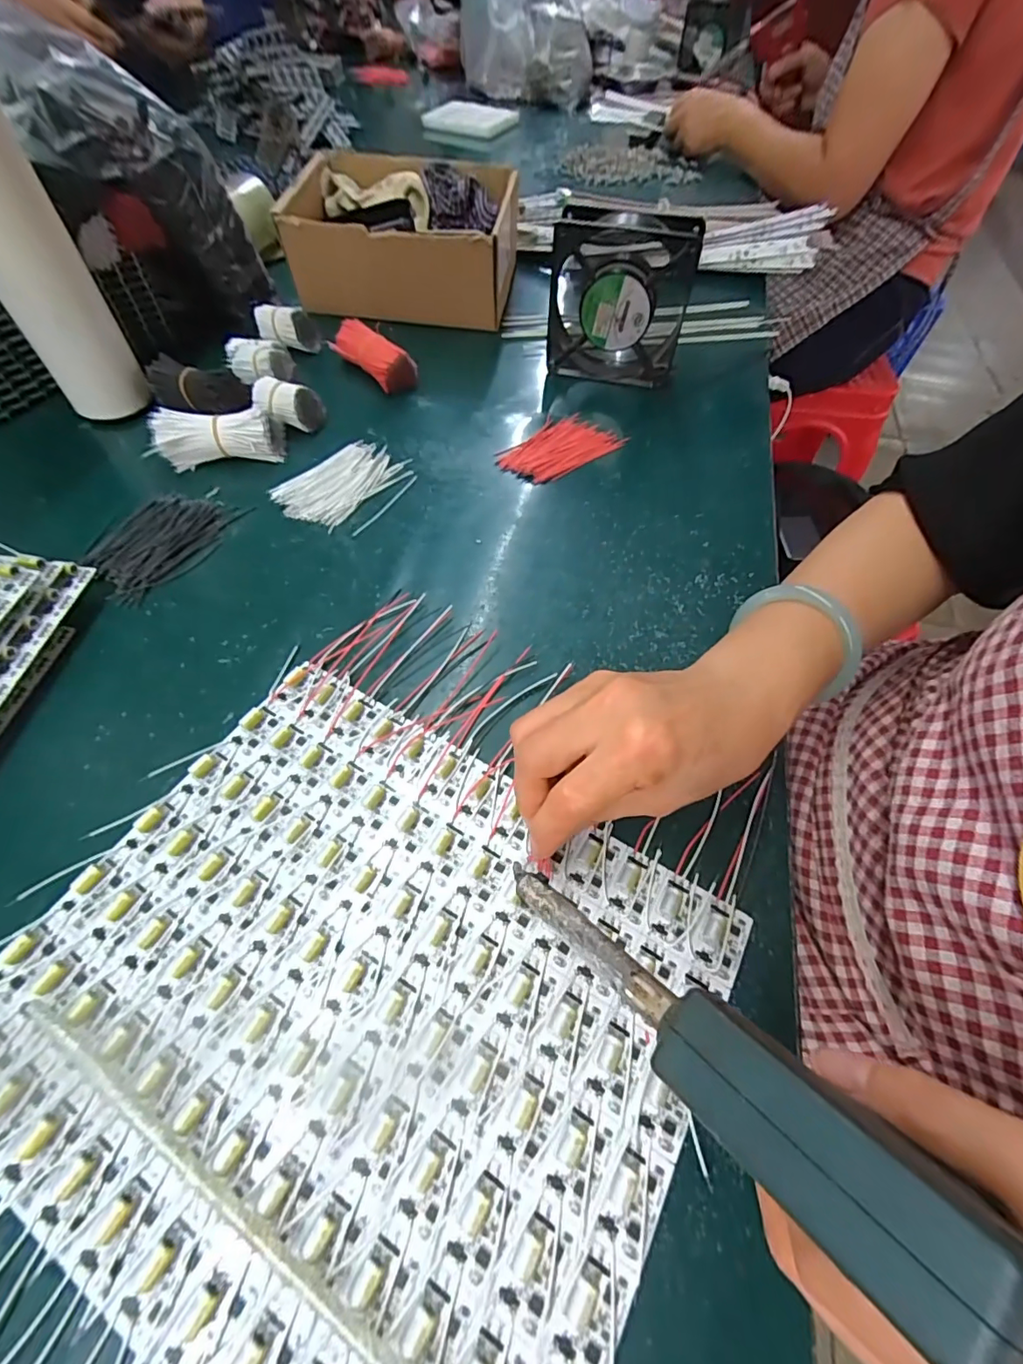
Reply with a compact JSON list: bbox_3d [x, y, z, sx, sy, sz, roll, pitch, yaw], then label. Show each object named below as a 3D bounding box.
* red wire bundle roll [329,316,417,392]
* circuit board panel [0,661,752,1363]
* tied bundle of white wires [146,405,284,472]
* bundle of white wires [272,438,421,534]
[{"bbox_3d":[-0.131,-0.312,0.494,0.095,0.032,0.033,40,65,21],"label":"red wire bundle roll"},{"bbox_3d":[-0.069,0.138,0.230,0.284,0.011,0.244,28,61,15],"label":"circuit board panel"},{"bbox_3d":[-0.238,-0.200,0.422,0.094,0.034,0.038,-11,59,-9],"label":"tied bundle of white wires"},{"bbox_3d":[-0.131,-0.159,0.418,0.083,0.006,0.100,32,62,17],"label":"bundle of white wires"}]

